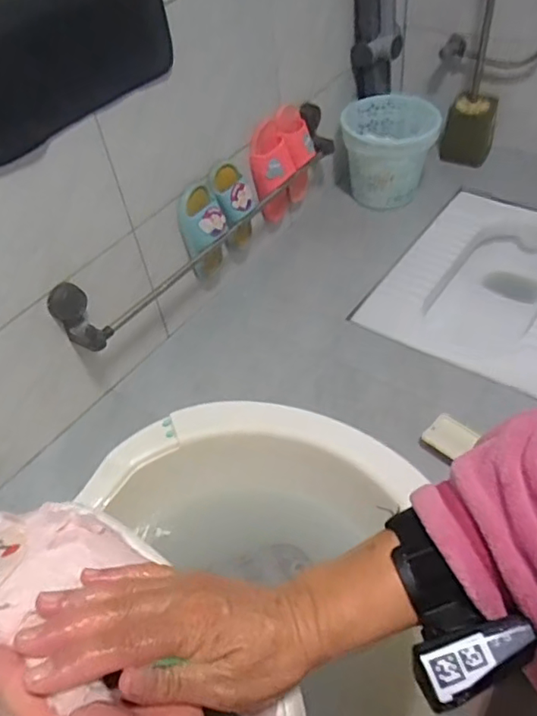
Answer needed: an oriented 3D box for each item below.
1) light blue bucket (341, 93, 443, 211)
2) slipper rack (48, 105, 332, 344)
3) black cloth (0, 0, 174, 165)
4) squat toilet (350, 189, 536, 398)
[{"bbox_3d":[0.298,-0.510,1.417,0.224,0.196,0.238,1,48,10],"label":"light blue bucket"},{"bbox_3d":[-0.089,-0.284,1.111,0.083,0.115,0.768,25,56,28],"label":"slipper rack"},{"bbox_3d":[-0.321,-0.447,0.828,0.171,0.152,0.390,26,56,28],"label":"black cloth"},{"bbox_3d":[0.505,-0.141,1.277,0.421,0.140,0.550,26,57,28],"label":"squat toilet"}]

